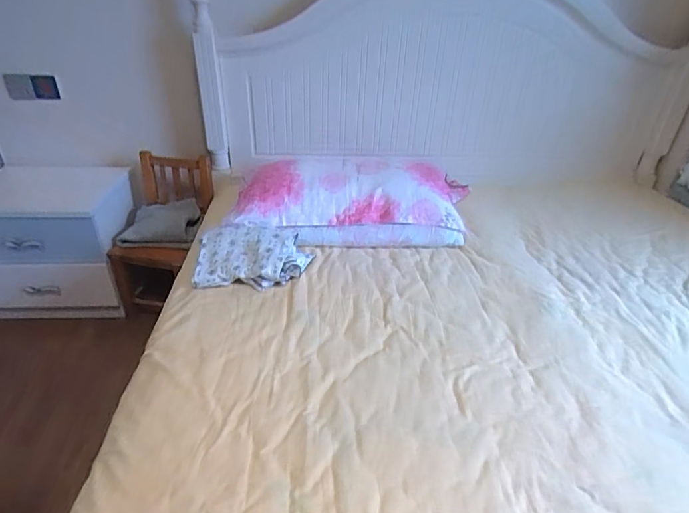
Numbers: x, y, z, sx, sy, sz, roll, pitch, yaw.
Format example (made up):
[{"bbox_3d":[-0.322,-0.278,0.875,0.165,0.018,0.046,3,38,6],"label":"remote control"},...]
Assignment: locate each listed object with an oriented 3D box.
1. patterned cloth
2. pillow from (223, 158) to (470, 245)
[{"bbox_3d":[-0.251,-0.001,1.186,0.306,0.090,0.214,3,31,2],"label":"patterned cloth"},{"bbox_3d":[0.004,-0.193,1.413,0.718,0.175,0.384,-1,32,-5],"label":"pillow"}]

